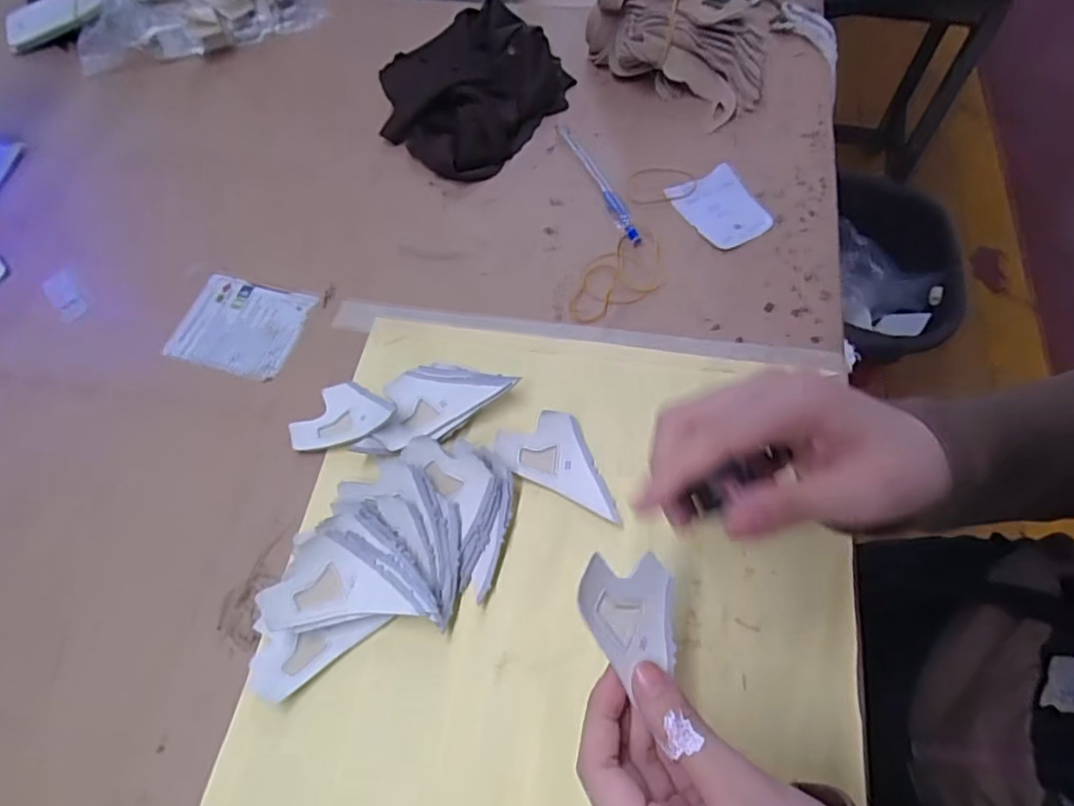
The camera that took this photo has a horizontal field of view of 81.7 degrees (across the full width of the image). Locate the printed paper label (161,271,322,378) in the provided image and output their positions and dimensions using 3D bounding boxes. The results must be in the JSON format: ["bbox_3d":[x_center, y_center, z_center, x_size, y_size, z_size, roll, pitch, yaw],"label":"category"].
[{"bbox_3d":[-0.212,-0.055,0.445,0.091,0.005,0.072,16,64,10],"label":"printed paper label"}]

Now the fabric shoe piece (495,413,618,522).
[{"bbox_3d":[0.017,0.032,0.374,0.081,0.017,0.044,22,66,13],"label":"fabric shoe piece"}]

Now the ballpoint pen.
[{"bbox_3d":[0.048,-0.172,0.481,0.012,0.006,0.138,-21,64,-9],"label":"ballpoint pen"}]

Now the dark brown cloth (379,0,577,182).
[{"bbox_3d":[-0.061,-0.269,0.527,0.141,0.039,0.160,33,68,17],"label":"dark brown cloth"}]

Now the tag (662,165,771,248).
[{"bbox_3d":[0.139,-0.148,0.468,0.053,0.006,0.068,-26,65,-11],"label":"tag"}]

